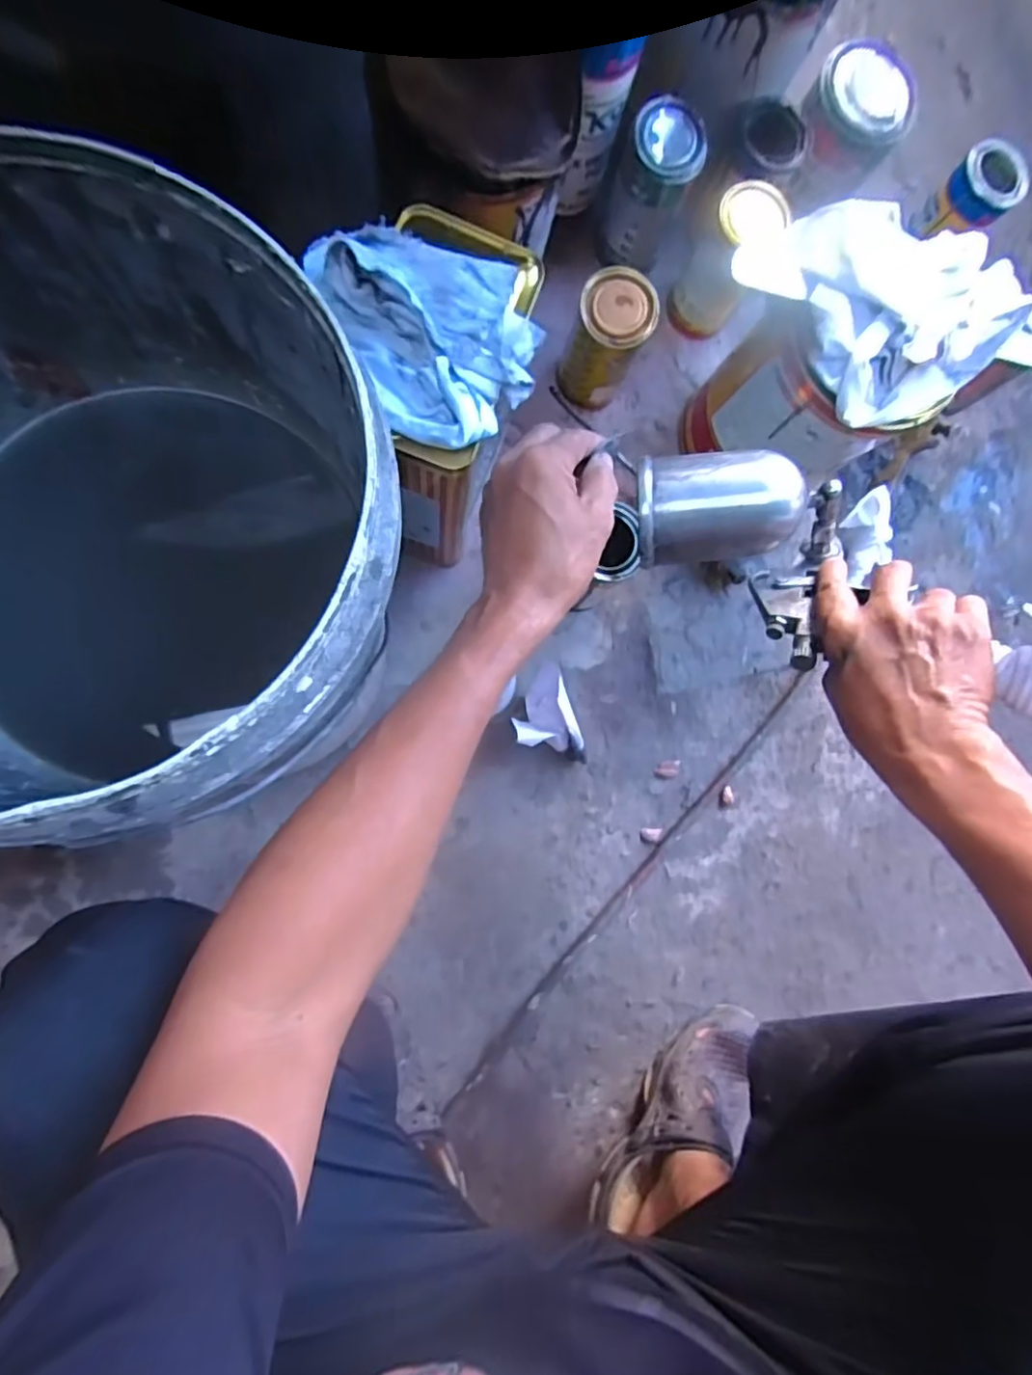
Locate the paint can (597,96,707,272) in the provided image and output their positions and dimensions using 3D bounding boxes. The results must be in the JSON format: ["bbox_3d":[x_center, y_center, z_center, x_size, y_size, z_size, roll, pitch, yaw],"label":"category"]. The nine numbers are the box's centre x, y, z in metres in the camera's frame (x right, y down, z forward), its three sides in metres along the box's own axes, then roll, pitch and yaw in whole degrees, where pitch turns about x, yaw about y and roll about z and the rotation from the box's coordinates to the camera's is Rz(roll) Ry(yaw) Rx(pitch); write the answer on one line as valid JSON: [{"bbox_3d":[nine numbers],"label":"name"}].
[{"bbox_3d":[0.138,-0.508,0.629,0.067,0.135,0.066,1,86,-9],"label":"paint can"}]

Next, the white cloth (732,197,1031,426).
[{"bbox_3d":[0.303,-0.315,0.487,0.216,0.052,0.183,-21,90,-9],"label":"white cloth"}]

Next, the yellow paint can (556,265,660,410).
[{"bbox_3d":[0.087,-0.349,0.629,0.068,0.142,0.065,1,86,-9],"label":"yellow paint can"}]

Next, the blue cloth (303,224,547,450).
[{"bbox_3d":[-0.053,-0.234,0.406,0.134,0.062,0.146,-29,91,-9],"label":"blue cloth"}]

